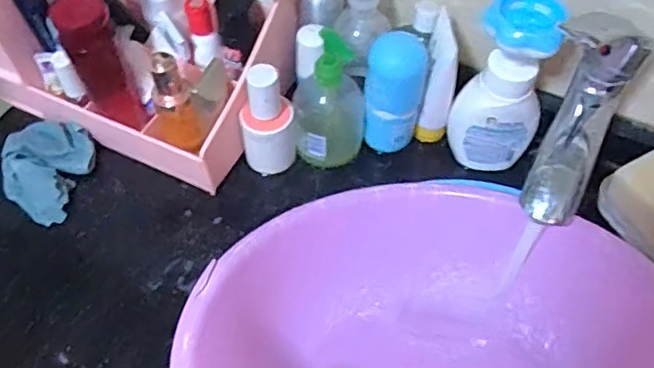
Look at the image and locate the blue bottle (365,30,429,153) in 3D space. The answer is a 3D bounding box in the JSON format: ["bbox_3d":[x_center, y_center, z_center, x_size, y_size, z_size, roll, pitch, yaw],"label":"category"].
[{"bbox_3d":[0.065,-0.085,0.588,0.052,0.119,0.044,12,57,7],"label":"blue bottle"}]

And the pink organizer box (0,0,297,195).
[{"bbox_3d":[-0.199,-0.168,0.613,0.306,0.156,0.209,21,58,13],"label":"pink organizer box"}]

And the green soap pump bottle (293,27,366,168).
[{"bbox_3d":[0.004,-0.092,0.592,0.069,0.137,0.091,0,56,-1],"label":"green soap pump bottle"}]

